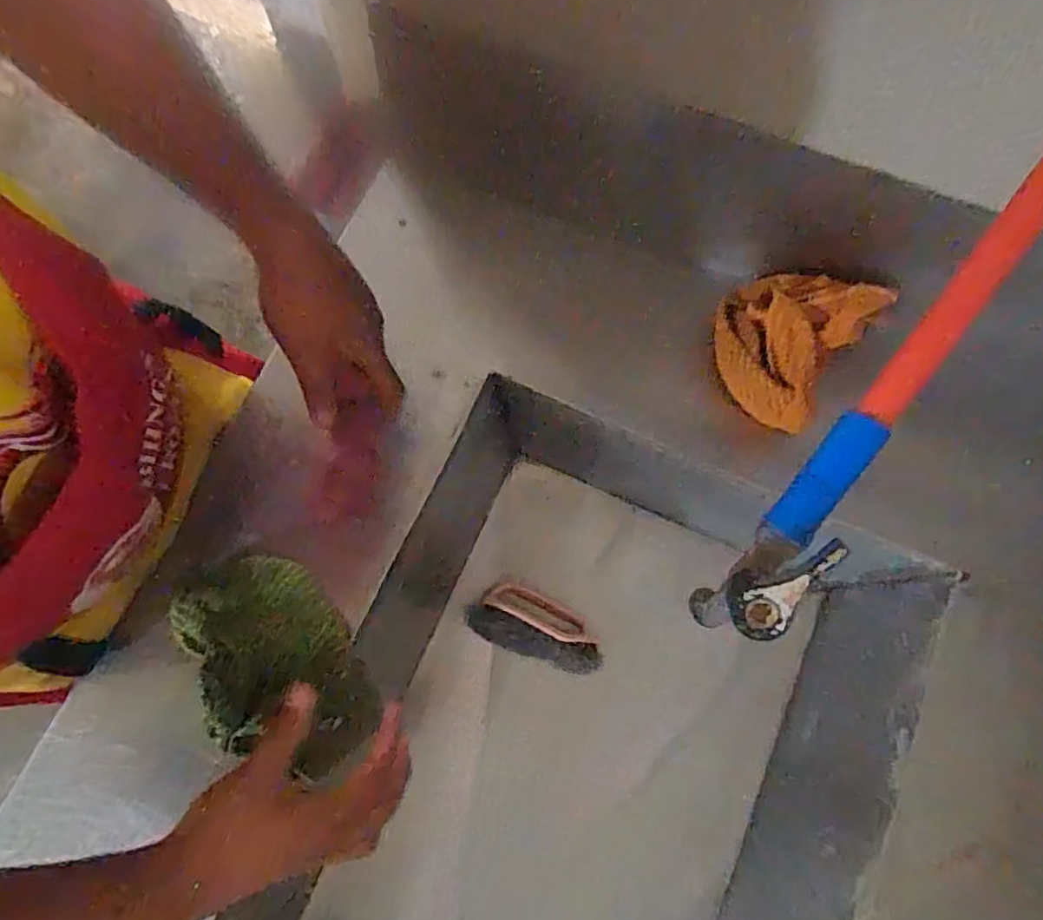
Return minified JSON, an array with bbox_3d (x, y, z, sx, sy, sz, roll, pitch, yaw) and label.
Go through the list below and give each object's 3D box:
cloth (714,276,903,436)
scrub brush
[{"bbox_3d":[0.239,-0.112,0.543,0.115,0.037,0.141,36,105,21],"label":"cloth"},{"bbox_3d":[0.014,0.187,0.660,0.161,0.050,0.069,18,76,19],"label":"scrub brush"}]

